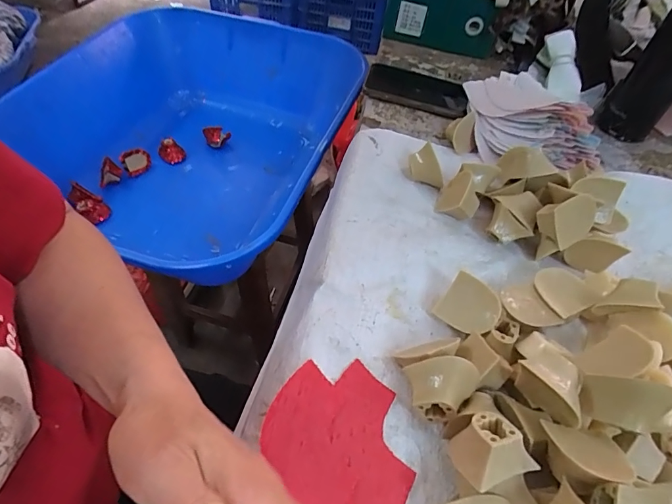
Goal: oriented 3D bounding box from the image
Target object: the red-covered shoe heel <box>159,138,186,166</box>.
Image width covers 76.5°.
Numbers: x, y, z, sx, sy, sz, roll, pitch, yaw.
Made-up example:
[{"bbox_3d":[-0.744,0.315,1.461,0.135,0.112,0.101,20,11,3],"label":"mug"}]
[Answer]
[{"bbox_3d":[-0.315,-0.194,0.817,0.045,0.032,0.041,-16,55,-18],"label":"red-covered shoe heel"}]

